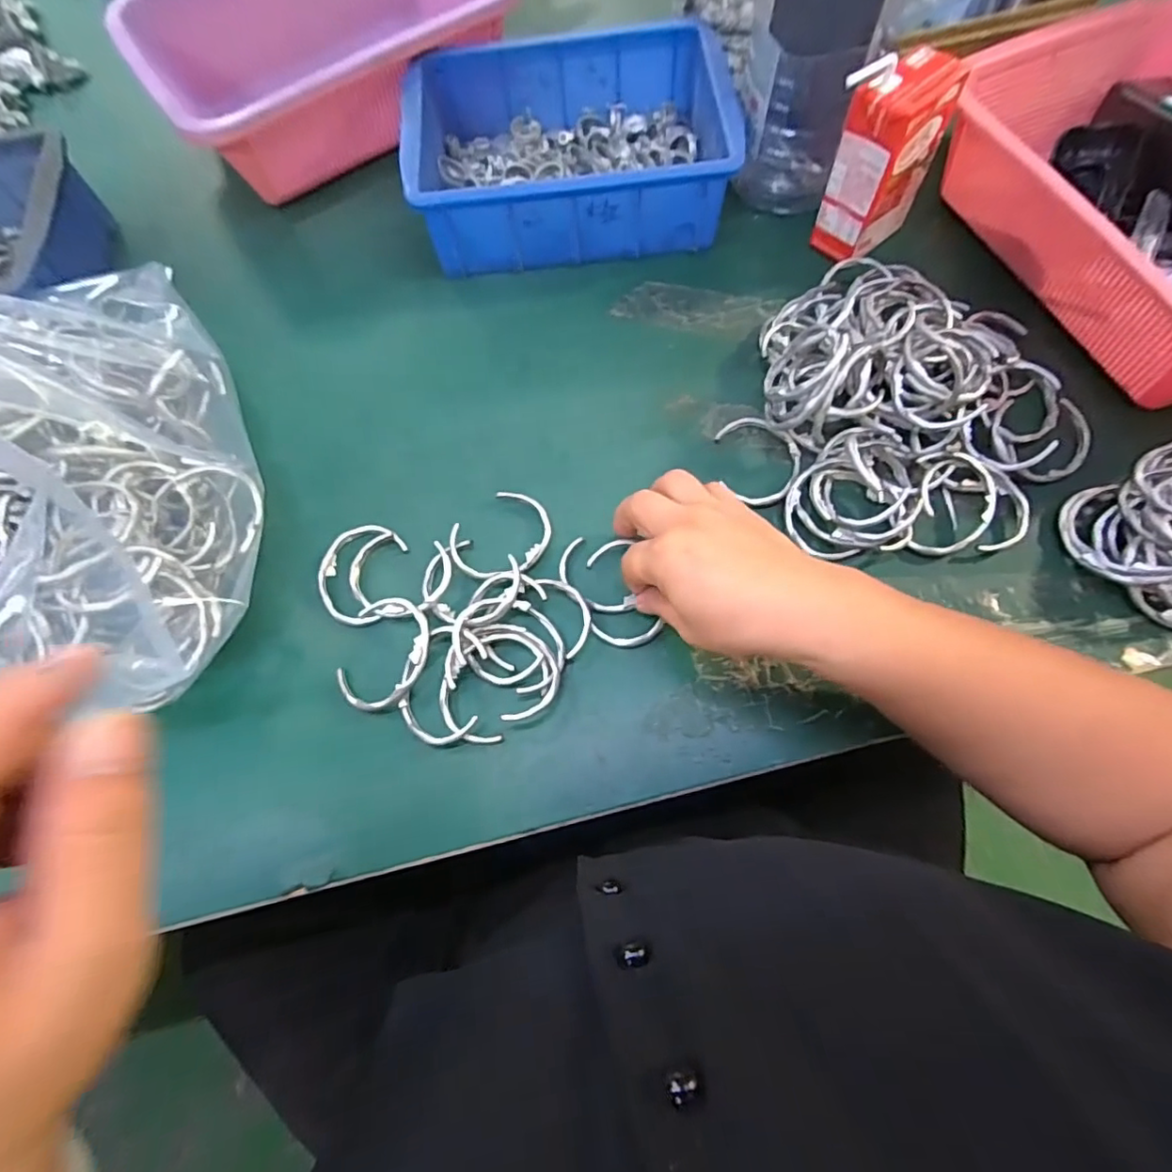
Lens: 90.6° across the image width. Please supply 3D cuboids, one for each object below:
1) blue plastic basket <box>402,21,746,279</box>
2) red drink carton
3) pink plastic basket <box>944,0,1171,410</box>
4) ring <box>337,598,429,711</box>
[{"bbox_3d":[-0.014,-0.342,0.463,0.233,0.077,0.167,-6,69,0],"label":"blue plastic basket"},{"bbox_3d":[0.206,-0.297,0.406,0.076,0.110,0.044,-37,72,-11],"label":"red drink carton"},{"bbox_3d":[0.391,-0.258,0.388,0.205,0.083,0.293,-24,70,-7],"label":"pink plastic basket"},{"bbox_3d":[-0.120,0.041,0.348,0.052,0.019,0.066,16,70,8],"label":"ring"}]

